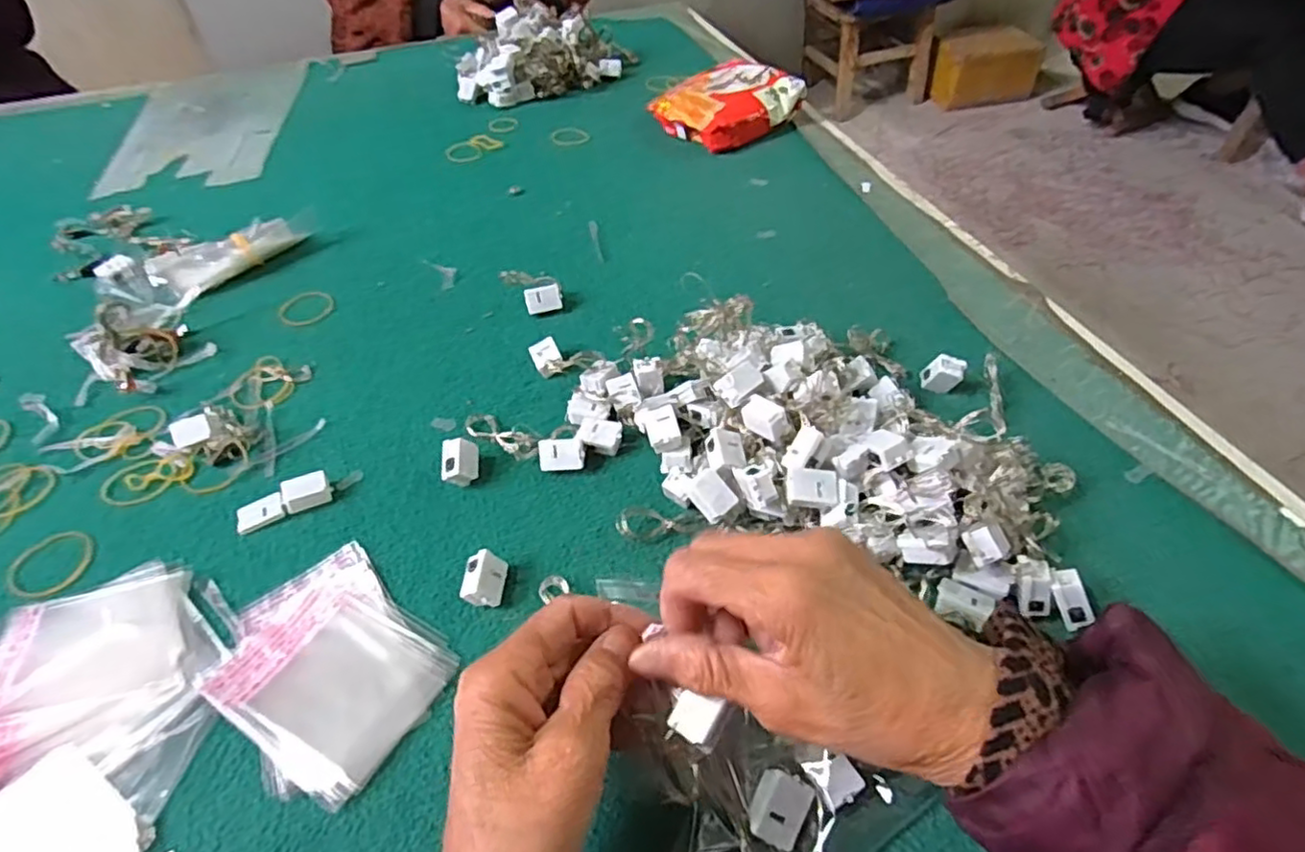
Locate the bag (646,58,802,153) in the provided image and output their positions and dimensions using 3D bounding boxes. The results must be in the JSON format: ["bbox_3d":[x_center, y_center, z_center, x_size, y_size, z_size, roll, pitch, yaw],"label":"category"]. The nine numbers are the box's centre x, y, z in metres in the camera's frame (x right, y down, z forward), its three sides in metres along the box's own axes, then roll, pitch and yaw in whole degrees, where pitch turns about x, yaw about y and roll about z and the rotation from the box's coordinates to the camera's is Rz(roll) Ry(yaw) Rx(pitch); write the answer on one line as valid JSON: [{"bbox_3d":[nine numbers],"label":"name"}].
[{"bbox_3d":[0.081,-0.358,0.735,0.140,0.042,0.127,-31,54,-23],"label":"bag"}]

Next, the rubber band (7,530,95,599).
[{"bbox_3d":[-0.356,0.082,0.394,0.046,0.004,0.043,22,49,19],"label":"rubber band"}]

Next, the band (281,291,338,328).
[{"bbox_3d":[-0.286,-0.098,0.547,0.043,0.004,0.046,-23,51,-17],"label":"band"}]

